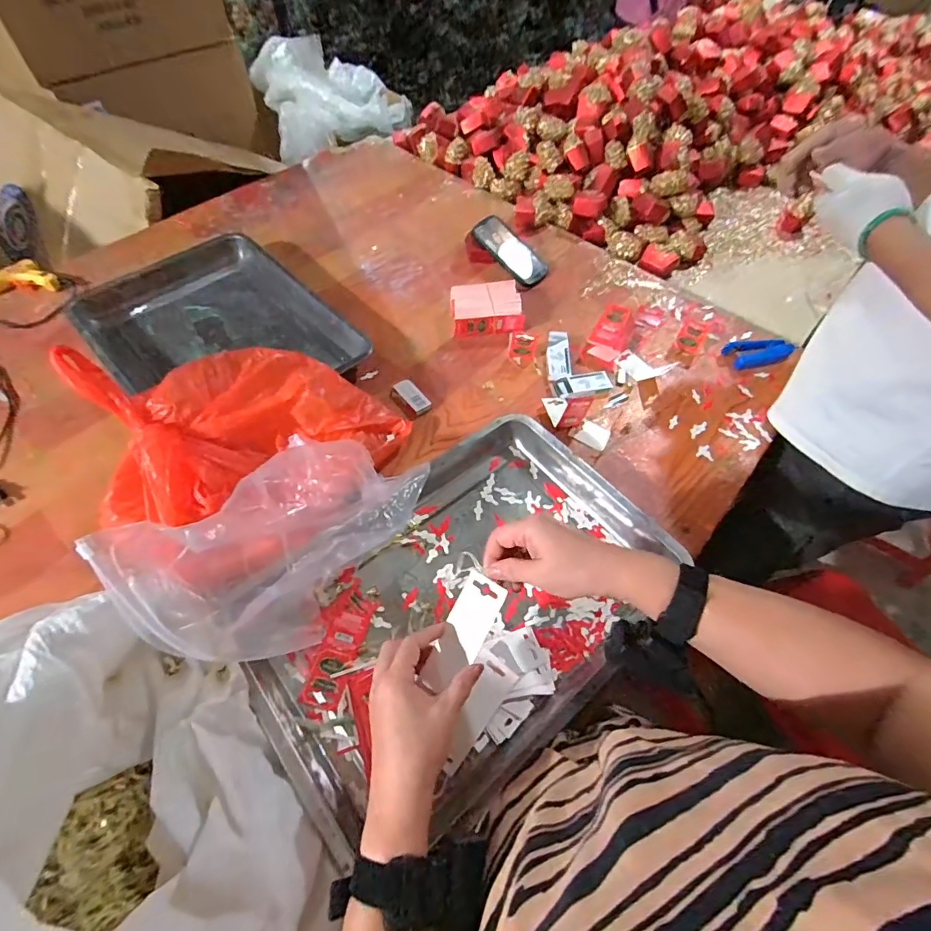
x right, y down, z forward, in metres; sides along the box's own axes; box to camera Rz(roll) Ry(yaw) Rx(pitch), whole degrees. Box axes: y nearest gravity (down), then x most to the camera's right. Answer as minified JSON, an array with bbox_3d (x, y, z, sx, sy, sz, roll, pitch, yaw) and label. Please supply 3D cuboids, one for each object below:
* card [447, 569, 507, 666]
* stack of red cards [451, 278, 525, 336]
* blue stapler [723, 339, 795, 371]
[{"bbox_3d":[0.007,0.136,0.429,0.041,0.007,0.068,23,82,28],"label":"card"},{"bbox_3d":[0.039,-0.287,0.855,0.127,0.044,0.098,-2,57,-5],"label":"stack of red cards"},{"bbox_3d":[0.525,-0.204,0.836,0.117,0.033,0.051,-7,57,-7],"label":"blue stapler"}]

